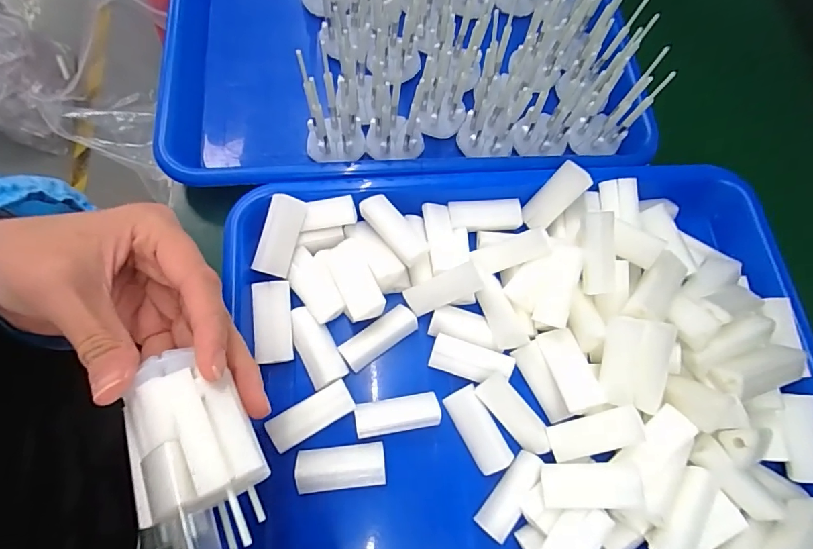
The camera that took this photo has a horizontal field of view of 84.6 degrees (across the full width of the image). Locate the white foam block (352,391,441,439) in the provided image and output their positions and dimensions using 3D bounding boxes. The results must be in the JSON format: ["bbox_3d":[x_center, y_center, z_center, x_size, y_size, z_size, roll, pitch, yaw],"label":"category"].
[{"bbox_3d":[-0.005,0.076,0.242,0.045,0.014,0.018,-8,71,-7],"label":"white foam block"}]

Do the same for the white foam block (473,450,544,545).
[{"bbox_3d":[0.056,0.115,0.234,0.017,0.012,0.045,36,74,12],"label":"white foam block"}]

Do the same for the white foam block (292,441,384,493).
[{"bbox_3d":[-0.034,0.101,0.233,0.044,0.015,0.021,-4,71,-6],"label":"white foam block"}]

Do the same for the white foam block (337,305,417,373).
[{"bbox_3d":[-0.016,0.036,0.257,0.045,0.008,0.017,-32,76,-14],"label":"white foam block"}]

